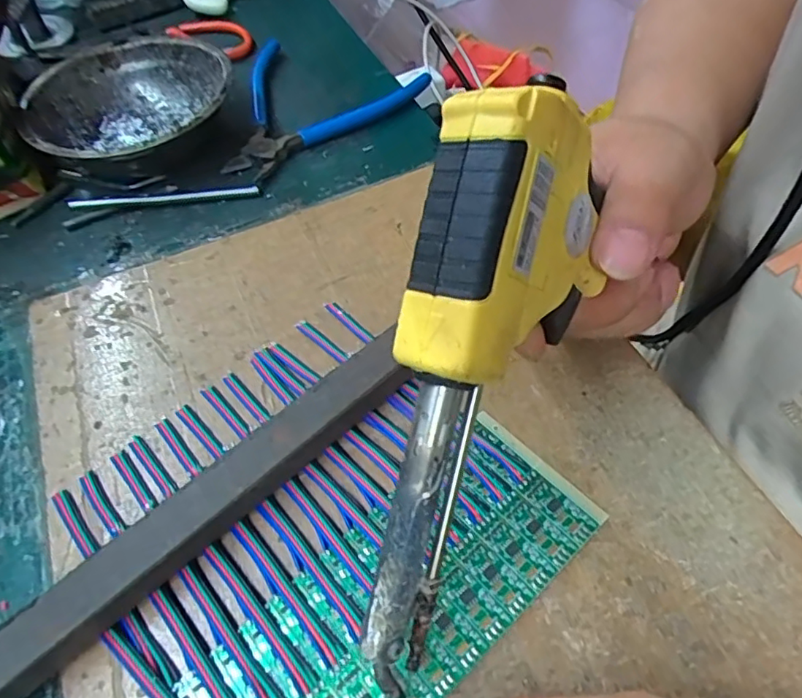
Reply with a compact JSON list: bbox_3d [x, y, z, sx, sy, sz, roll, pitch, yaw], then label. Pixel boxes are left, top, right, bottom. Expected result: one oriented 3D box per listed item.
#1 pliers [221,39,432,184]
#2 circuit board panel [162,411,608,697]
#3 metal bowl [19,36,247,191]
[{"bbox_3d":[-0.071,-0.177,0.398,0.151,0.016,0.116,-33,58,-18],"label":"pliers"},{"bbox_3d":[-0.002,0.095,0.206,0.164,0.004,0.066,-34,59,-18],"label":"circuit board panel"},{"bbox_3d":[-0.169,-0.150,0.372,0.122,0.043,0.122,-2,54,3],"label":"metal bowl"}]

